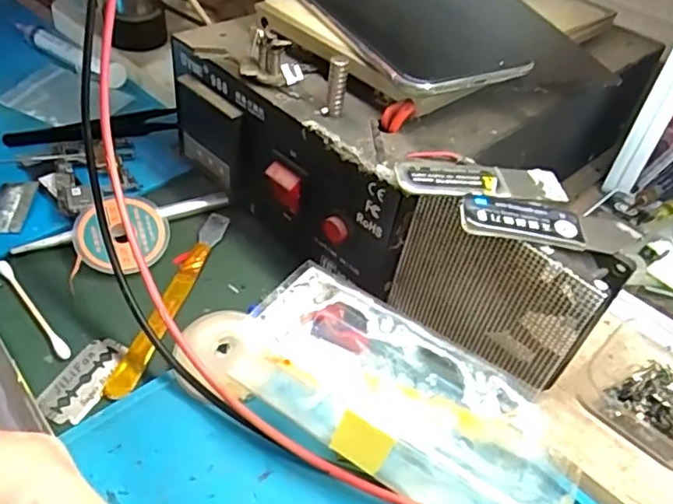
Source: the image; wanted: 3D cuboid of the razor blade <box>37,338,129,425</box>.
[{"bbox_3d":[-0.107,0.055,0.251,0.022,0.004,0.041,29,49,14],"label":"razor blade"}]

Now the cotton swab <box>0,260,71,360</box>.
[{"bbox_3d":[-0.143,0.026,0.273,0.006,0.005,0.070,-30,55,-32],"label":"cotton swab"}]

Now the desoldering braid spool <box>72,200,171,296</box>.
[{"bbox_3d":[-0.112,-0.007,0.303,0.047,0.013,0.047,8,57,-12],"label":"desoldering braid spool"}]

